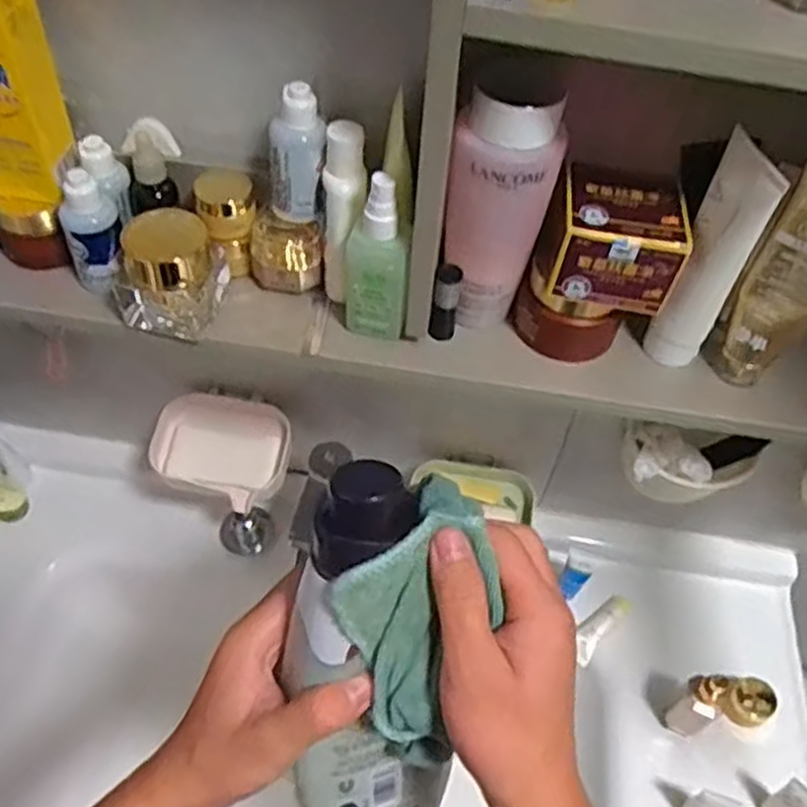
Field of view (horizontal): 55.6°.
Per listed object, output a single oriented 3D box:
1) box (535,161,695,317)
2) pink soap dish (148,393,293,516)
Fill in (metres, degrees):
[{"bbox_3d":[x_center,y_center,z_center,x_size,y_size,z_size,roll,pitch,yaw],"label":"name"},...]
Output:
[{"bbox_3d":[0.136,-0.107,0.498,0.086,0.059,0.067,8,52,2],"label":"box"},{"bbox_3d":[-0.186,0.051,0.791,0.132,0.079,0.100,14,53,5],"label":"pink soap dish"}]

